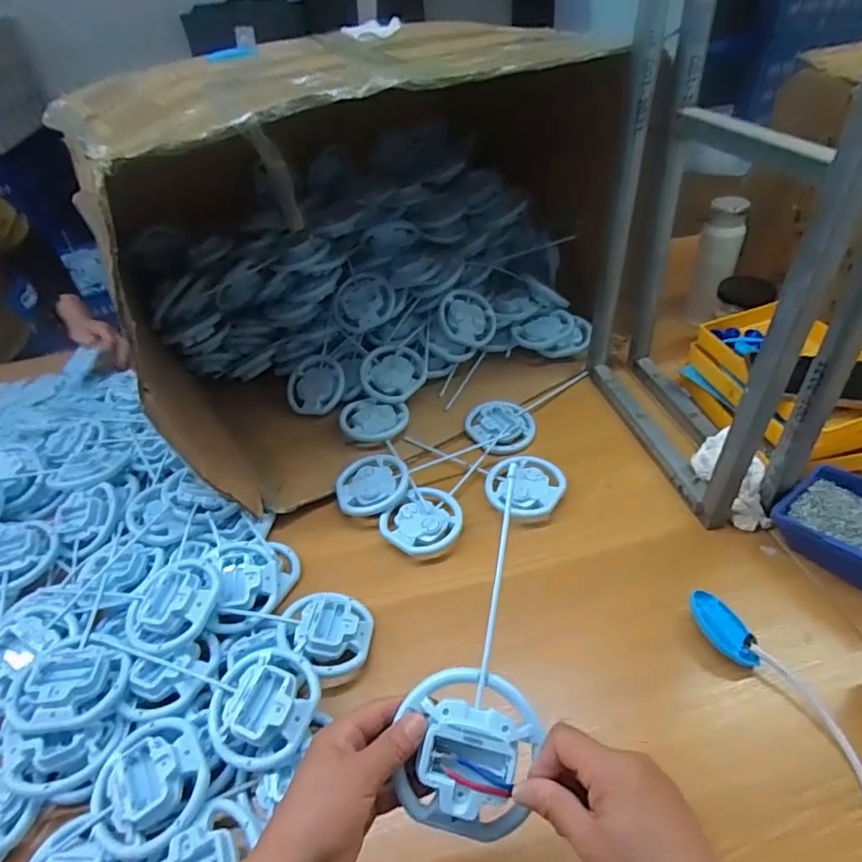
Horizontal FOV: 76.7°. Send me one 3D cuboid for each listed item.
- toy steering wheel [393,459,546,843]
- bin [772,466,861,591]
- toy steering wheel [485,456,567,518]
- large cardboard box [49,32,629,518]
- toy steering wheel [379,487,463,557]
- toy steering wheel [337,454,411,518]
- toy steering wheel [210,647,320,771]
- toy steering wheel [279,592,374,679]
[{"bbox_3d":[0.037,0.148,0.385,0.087,0.027,0.237,6,71,14],"label":"toy steering wheel"},{"bbox_3d":[0.462,0.108,0.595,0.133,0.076,0.133,-30,47,-24],"label":"bin"},{"bbox_3d":[0.121,0.070,0.719,0.092,0.014,0.107,-24,45,-19],"label":"toy steering wheel"},{"bbox_3d":[-0.104,-0.297,0.844,0.683,0.429,0.526,-23,44,-17],"label":"large cardboard box"},{"bbox_3d":[-0.008,0.117,0.699,0.096,0.029,0.083,-32,47,-25],"label":"toy steering wheel"},{"bbox_3d":[-0.081,0.072,0.745,0.095,0.024,0.104,-4,42,3],"label":"toy steering wheel"},{"bbox_3d":[-0.164,0.255,0.515,0.109,0.024,0.098,5,43,13],"label":"toy steering wheel"},{"bbox_3d":[-0.111,0.218,0.597,0.092,0.042,0.104,-34,48,-27],"label":"toy steering wheel"}]

